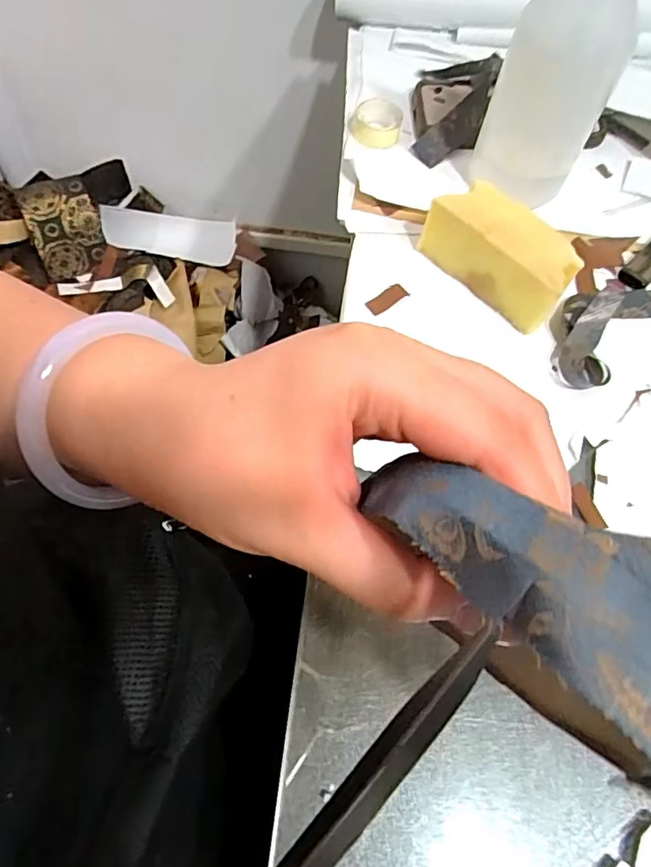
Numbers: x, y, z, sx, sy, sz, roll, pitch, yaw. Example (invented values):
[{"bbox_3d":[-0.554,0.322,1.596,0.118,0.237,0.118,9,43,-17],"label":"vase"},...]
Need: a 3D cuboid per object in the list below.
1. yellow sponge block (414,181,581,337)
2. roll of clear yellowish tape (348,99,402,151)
[{"bbox_3d":[0.126,-0.129,0.394,0.053,0.044,0.109,-35,70,-18],"label":"yellow sponge block"},{"bbox_3d":[0.044,-0.272,0.474,0.044,0.021,0.044,1,64,-2],"label":"roll of clear yellowish tape"}]

